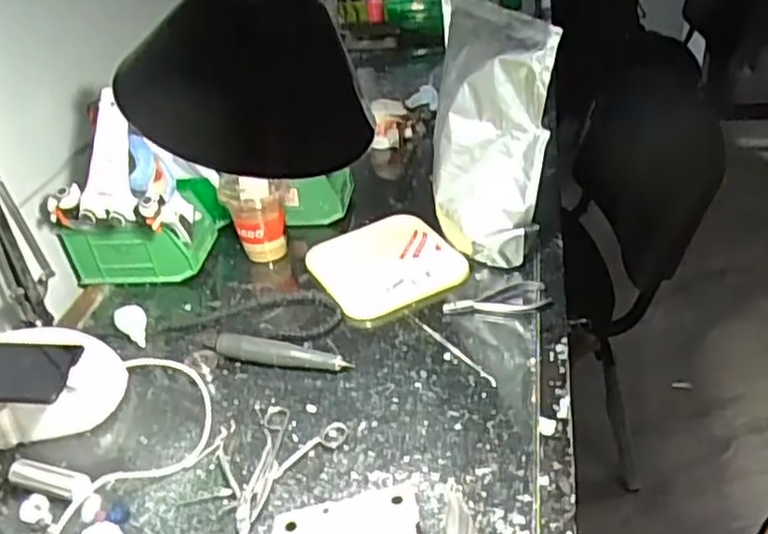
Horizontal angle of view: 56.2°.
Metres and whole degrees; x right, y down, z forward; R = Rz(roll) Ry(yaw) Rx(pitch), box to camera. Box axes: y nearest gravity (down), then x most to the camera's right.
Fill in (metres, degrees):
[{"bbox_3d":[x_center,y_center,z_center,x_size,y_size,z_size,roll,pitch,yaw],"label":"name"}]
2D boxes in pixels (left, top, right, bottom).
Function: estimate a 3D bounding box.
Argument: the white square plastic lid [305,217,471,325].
[{"bbox_3d":[-0.004,-0.008,0.946,0.171,0.018,0.176,-25,38,-24],"label":"white square plastic lid"}]

